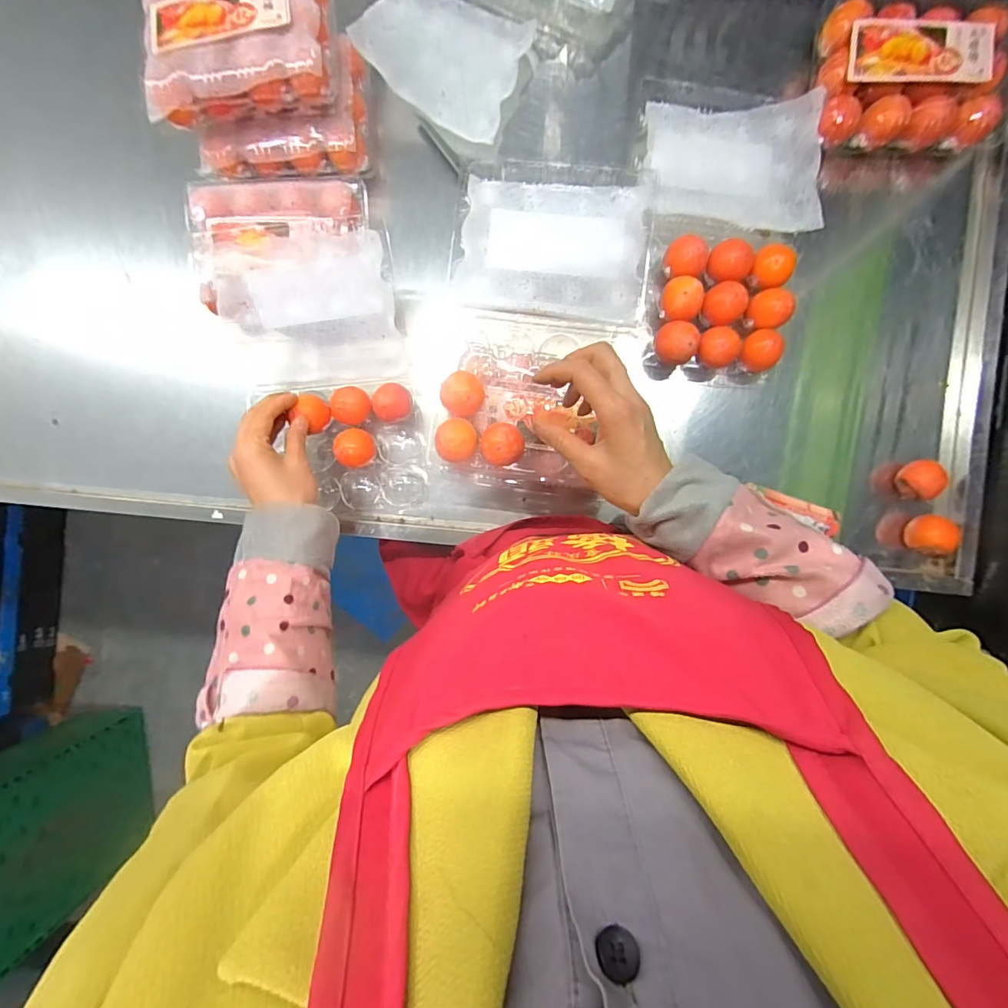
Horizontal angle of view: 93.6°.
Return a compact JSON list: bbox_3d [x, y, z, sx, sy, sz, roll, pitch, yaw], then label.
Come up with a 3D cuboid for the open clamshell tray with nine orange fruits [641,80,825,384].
[{"bbox_3d":[0.238,-0.300,0.525,0.187,0.064,0.318,3,91,2],"label":"open clamshell tray with nine orange fruits"}]

